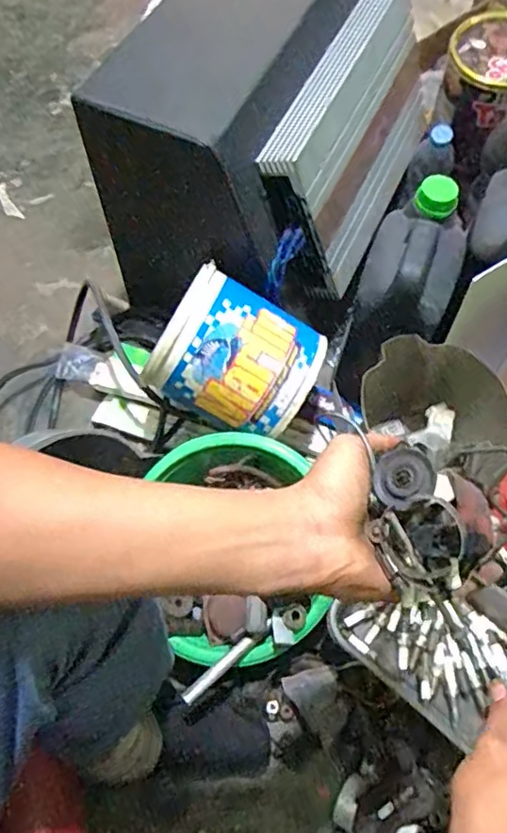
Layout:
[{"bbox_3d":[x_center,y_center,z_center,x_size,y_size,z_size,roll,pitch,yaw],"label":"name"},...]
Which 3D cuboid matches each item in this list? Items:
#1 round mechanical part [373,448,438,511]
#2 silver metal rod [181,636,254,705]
[{"bbox_3d":[0.093,0.038,0.370,0.038,0.012,0.035,0,64,-1],"label":"round mechanical part"},{"bbox_3d":[-0.040,0.293,0.684,0.099,0.011,0.015,-37,70,-17],"label":"silver metal rod"}]

